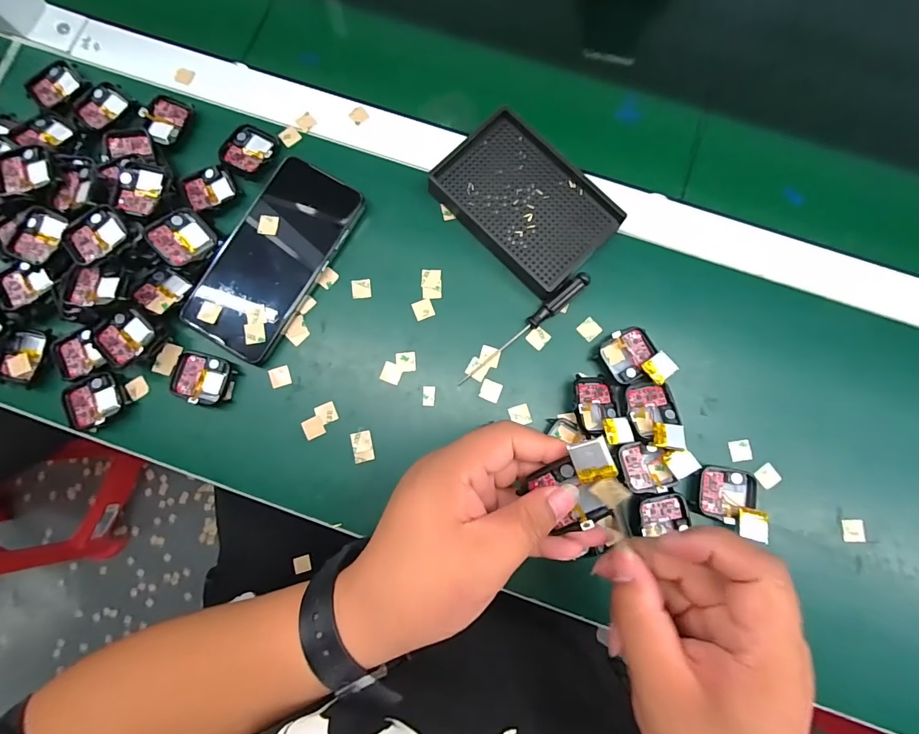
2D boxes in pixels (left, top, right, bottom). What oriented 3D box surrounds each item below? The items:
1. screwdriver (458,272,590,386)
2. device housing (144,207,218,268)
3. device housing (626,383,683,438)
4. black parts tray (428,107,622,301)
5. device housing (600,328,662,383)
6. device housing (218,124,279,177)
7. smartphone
[{"bbox_3d":[0.053,-0.029,0.336,0.130,0.018,0.012,-42,83,-7],"label":"screwdriver"},{"bbox_3d":[-0.217,-0.100,0.333,0.042,0.007,0.038,-43,106,-28],"label":"device housing"},{"bbox_3d":[0.147,0.031,0.323,0.038,0.011,0.038,-14,81,-3],"label":"device housing"},{"bbox_3d":[0.054,-0.135,0.348,0.095,0.022,0.137,-42,84,-7],"label":"black parts tray"},{"bbox_3d":[0.133,-0.009,0.332,0.041,0.012,0.040,-19,81,-4],"label":"device housing"},{"bbox_3d":[-0.178,-0.182,0.355,0.038,0.007,0.043,20,81,3],"label":"device housing"},{"bbox_3d":[-0.150,-0.088,0.341,0.082,0.014,0.160,28,81,4],"label":"smartphone"}]

